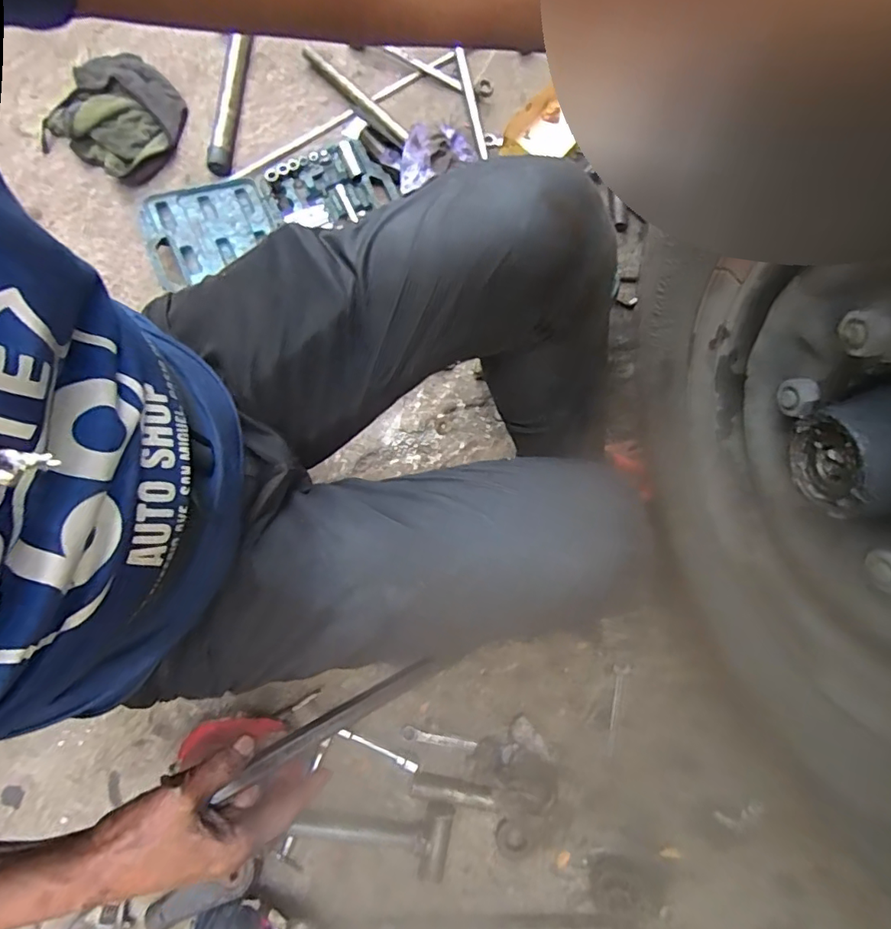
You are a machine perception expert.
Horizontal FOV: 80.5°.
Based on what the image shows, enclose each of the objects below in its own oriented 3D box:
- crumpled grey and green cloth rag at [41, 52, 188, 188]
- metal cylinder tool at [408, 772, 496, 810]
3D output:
[{"bbox_3d":[-0.531,-0.565,0.854,0.185,0.044,0.193,24,81,2],"label":"crumpled grey and green cloth rag"},{"bbox_3d":[0.010,0.459,0.736,0.116,0.026,0.030,9,79,2],"label":"metal cylinder tool"}]

